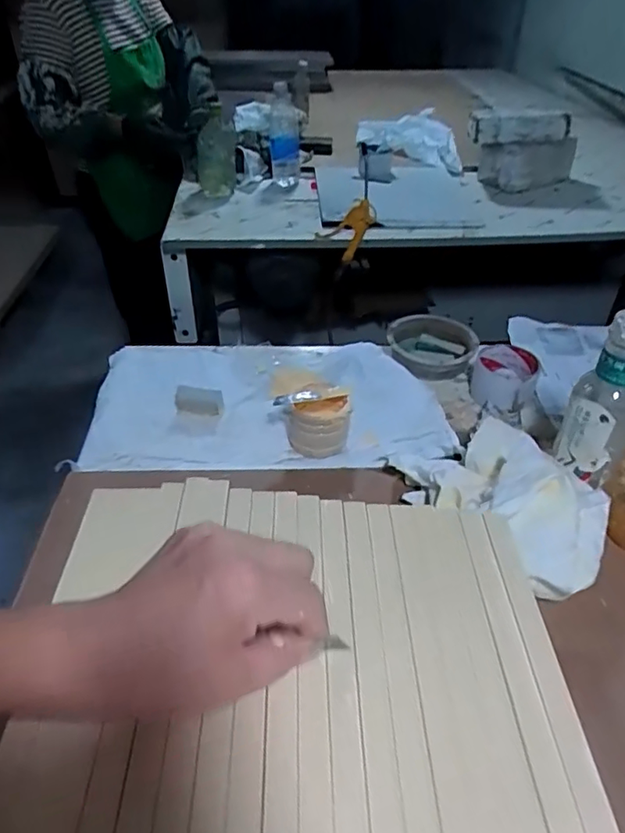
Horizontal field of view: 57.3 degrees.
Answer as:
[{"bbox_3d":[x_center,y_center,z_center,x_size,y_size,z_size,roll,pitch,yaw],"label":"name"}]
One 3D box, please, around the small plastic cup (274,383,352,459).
[{"bbox_3d":[0.008,0.007,0.660,0.069,0.065,0.066,0,39,0],"label":"small plastic cup"}]

